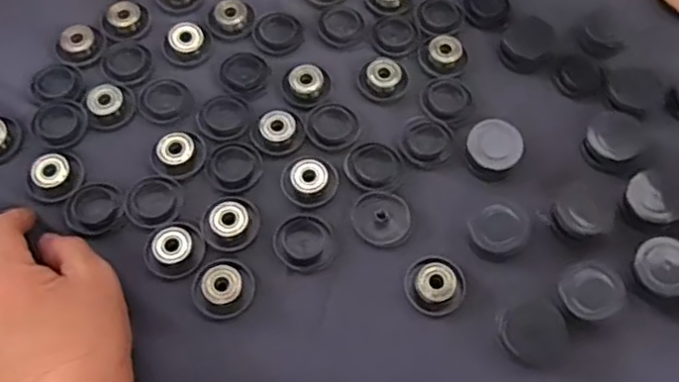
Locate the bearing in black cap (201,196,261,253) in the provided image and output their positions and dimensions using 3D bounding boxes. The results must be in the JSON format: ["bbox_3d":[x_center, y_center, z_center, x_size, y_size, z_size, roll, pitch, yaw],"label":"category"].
[{"bbox_3d":[-0.063,0.017,0.400,0.032,0.008,0.034,0,64,-1],"label":"bearing in black cap"}]

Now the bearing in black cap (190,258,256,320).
[{"bbox_3d":[-0.065,0.052,0.384,0.034,0.009,0.034,0,64,-1],"label":"bearing in black cap"}]

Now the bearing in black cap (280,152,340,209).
[{"bbox_3d":[-0.018,-0.008,0.415,0.034,0.009,0.033,9,64,4],"label":"bearing in black cap"}]

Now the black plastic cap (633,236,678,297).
[{"bbox_3d":[0.182,0.042,0.385,0.032,0.008,0.033,0,64,-1],"label":"black plastic cap"}]

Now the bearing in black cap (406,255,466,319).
[{"bbox_3d":[0.054,0.052,0.389,0.034,0.013,0.032,0,64,-1],"label":"bearing in black cap"}]

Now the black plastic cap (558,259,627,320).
[{"bbox_3d":[0.136,0.055,0.377,0.031,0.018,0.031,0,64,-1],"label":"black plastic cap"}]

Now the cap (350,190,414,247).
[{"bbox_3d":[0.025,0.015,0.404,0.036,0.004,0.032,21,66,9],"label":"cap"}]

